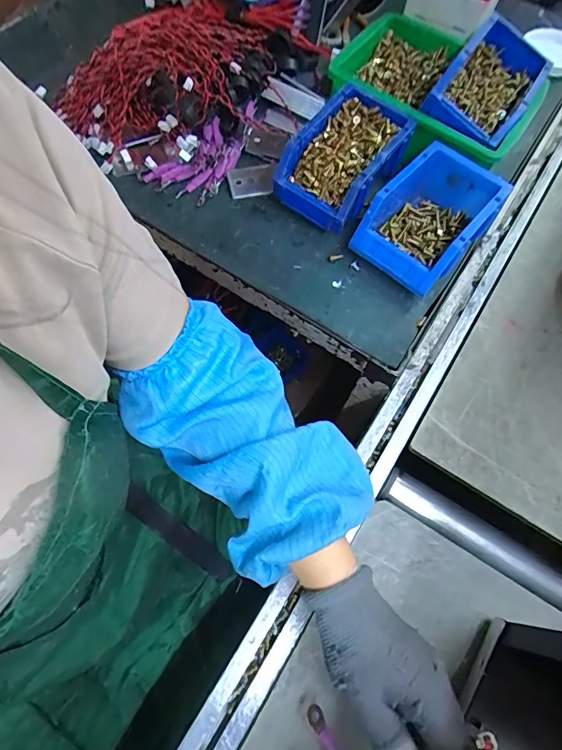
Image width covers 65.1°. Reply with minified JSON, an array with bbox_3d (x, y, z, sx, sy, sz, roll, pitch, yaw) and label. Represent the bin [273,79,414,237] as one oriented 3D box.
[{"bbox_3d":[0.078,-0.262,0.545,0.106,0.076,0.165,33,69,12],"label":"bin"}]

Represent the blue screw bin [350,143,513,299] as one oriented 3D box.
[{"bbox_3d":[0.171,-0.178,0.519,0.112,0.081,0.157,38,70,14],"label":"blue screw bin"}]

